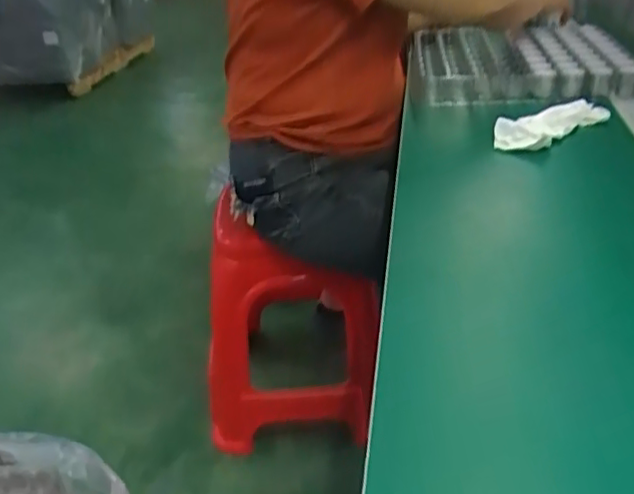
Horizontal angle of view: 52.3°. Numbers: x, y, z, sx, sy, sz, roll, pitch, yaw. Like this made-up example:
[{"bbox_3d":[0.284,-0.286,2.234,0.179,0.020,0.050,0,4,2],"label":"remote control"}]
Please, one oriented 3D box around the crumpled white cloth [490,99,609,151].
[{"bbox_3d":[0.311,-0.164,0.841,0.205,0.030,0.066,-28,39,-32],"label":"crumpled white cloth"}]

